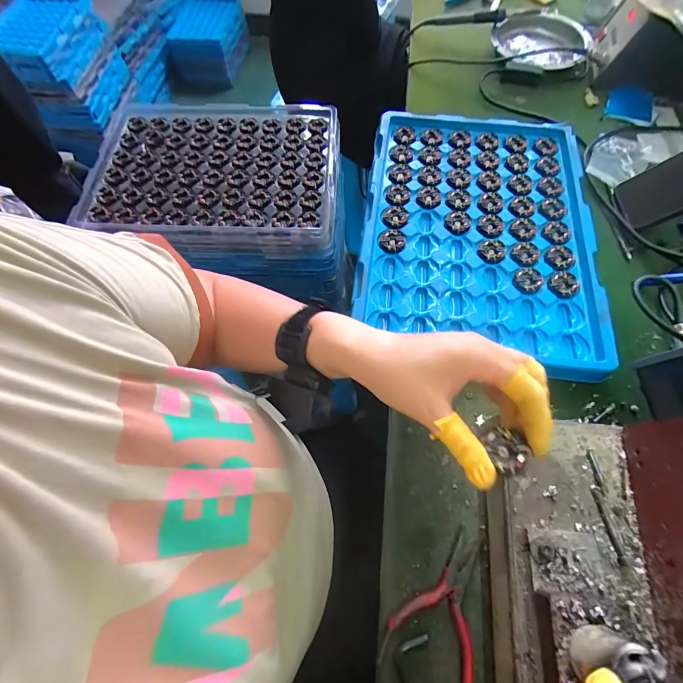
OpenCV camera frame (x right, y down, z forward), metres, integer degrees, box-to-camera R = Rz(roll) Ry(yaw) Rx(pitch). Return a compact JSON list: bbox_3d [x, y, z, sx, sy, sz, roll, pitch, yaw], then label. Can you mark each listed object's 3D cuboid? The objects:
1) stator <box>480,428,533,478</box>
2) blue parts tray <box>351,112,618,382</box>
[{"bbox_3d":[0.105,0.069,0.223,0.025,0.009,0.028,-16,66,-6],"label":"stator"},{"bbox_3d":[0.172,-0.148,0.443,0.277,0.026,0.368,8,66,5],"label":"blue parts tray"}]

